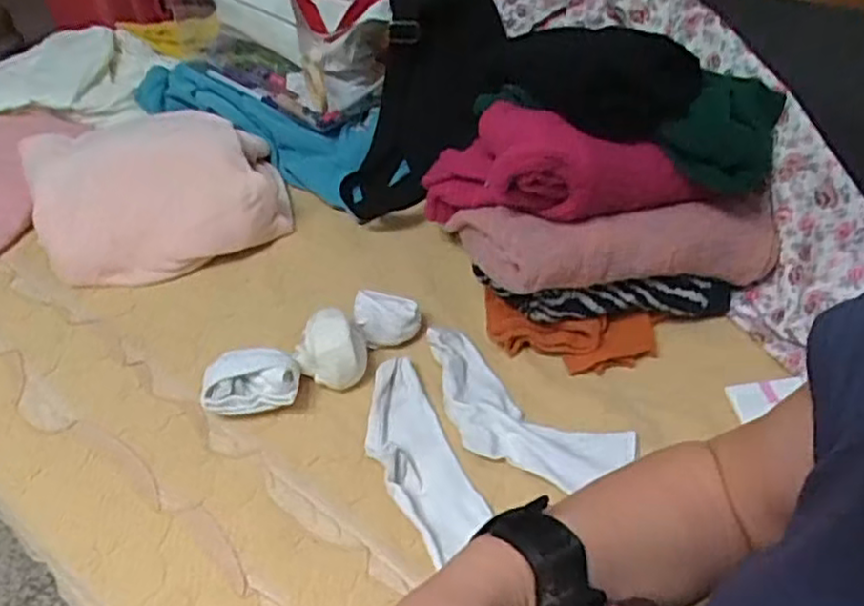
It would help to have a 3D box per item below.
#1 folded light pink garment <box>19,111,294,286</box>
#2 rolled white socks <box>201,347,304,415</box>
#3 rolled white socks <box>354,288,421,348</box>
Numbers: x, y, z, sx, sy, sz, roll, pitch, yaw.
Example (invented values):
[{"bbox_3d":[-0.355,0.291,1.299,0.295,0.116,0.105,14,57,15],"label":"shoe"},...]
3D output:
[{"bbox_3d":[-0.357,-0.160,0.899,0.314,0.086,0.250,-14,46,-12],"label":"folded light pink garment"},{"bbox_3d":[-0.182,0.083,0.708,0.096,0.049,0.063,-1,45,0],"label":"rolled white socks"},{"bbox_3d":[-0.049,0.015,0.776,0.073,0.041,0.059,-2,45,-1],"label":"rolled white socks"}]

